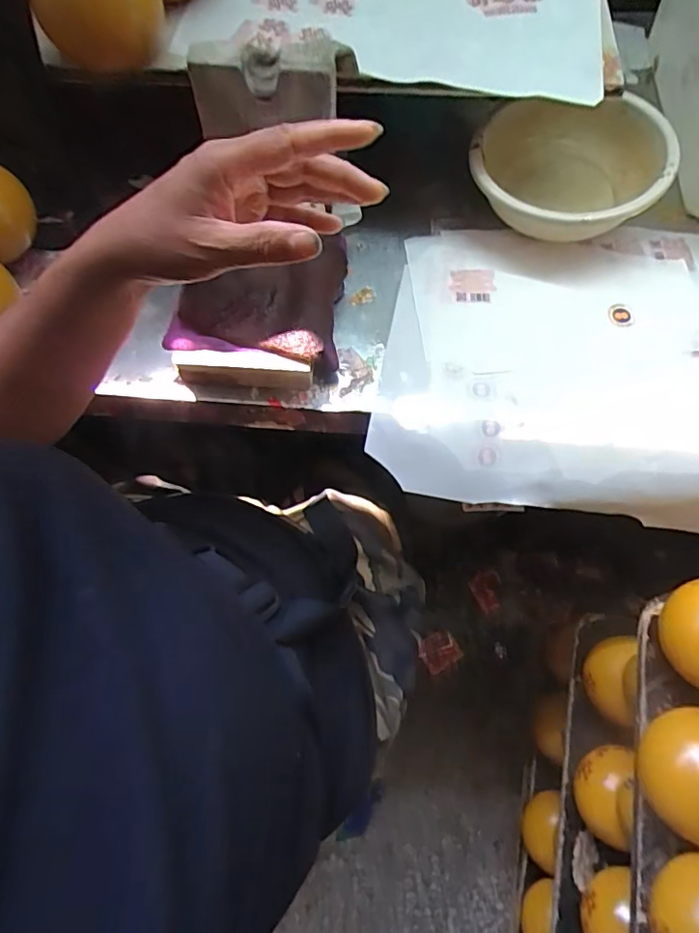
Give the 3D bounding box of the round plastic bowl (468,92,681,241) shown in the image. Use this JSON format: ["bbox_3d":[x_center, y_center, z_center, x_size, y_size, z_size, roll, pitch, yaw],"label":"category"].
[{"bbox_3d":[0.223,-0.305,0.565,0.187,0.077,0.164,18,72,6],"label":"round plastic bowl"}]

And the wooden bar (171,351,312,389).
[{"bbox_3d":[-0.095,-0.087,0.490,0.119,0.041,0.015,3,71,1],"label":"wooden bar"}]

